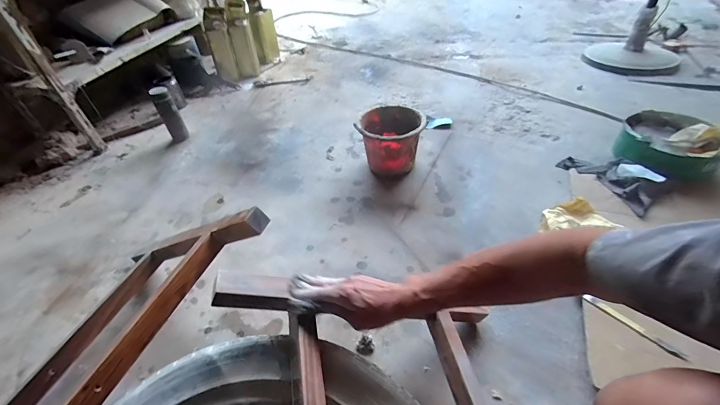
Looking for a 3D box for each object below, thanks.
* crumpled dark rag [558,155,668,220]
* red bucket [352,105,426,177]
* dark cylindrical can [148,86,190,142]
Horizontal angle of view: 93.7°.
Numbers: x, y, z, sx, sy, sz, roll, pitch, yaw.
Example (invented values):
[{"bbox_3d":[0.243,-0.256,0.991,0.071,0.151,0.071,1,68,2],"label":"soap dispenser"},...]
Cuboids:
[{"bbox_3d":[0.783,-0.082,1.045,0.149,0.080,0.285,-21,47,-14],"label":"crumpled dark rag"},{"bbox_3d":[0.105,-0.201,1.152,0.201,0.185,0.209,-3,45,3],"label":"red bucket"},{"bbox_3d":[-0.752,-0.347,1.335,0.064,0.219,0.059,-3,45,3],"label":"dark cylindrical can"}]

